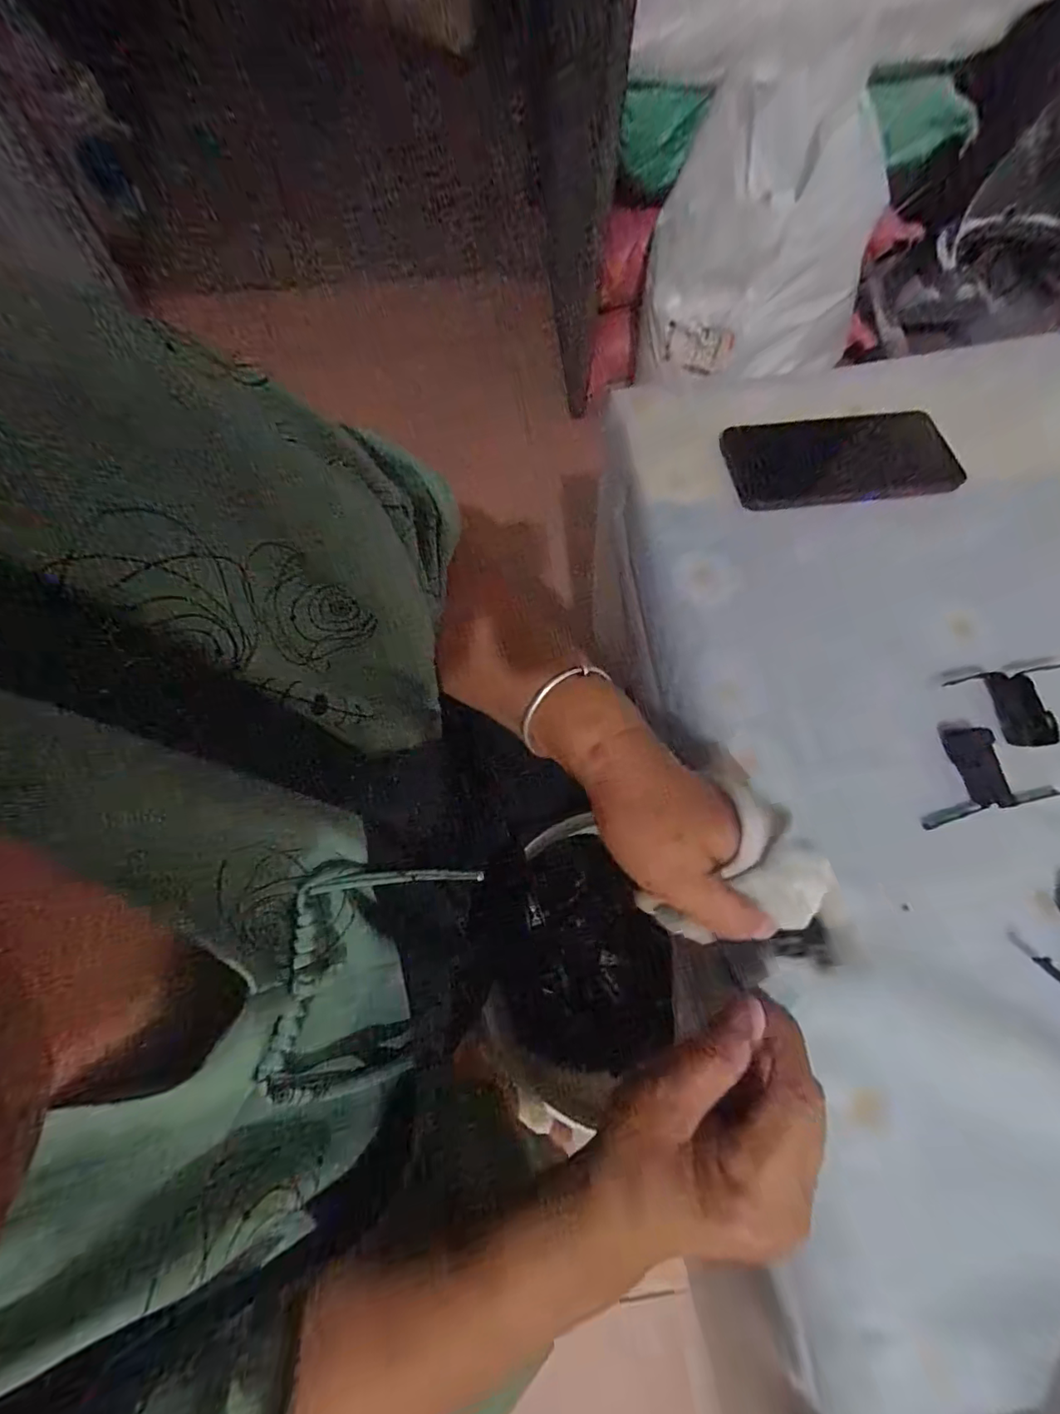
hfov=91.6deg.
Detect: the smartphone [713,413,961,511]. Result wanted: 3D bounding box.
[{"bbox_3d":[0.239,-0.191,0.397,0.173,0.008,0.080,-10,69,-3],"label":"smartphone"}]

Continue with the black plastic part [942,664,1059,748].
[{"bbox_3d":[0.307,-0.001,0.315,0.076,0.010,0.049,-8,69,-2],"label":"black plastic part"}]

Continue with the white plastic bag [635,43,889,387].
[{"bbox_3d":[0.388,-0.777,0.840,0.352,0.243,0.320,7,69,3],"label":"white plastic bag"}]

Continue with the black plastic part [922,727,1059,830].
[{"bbox_3d":[0.260,0.036,0.298,0.081,0.012,0.048,-13,69,-4],"label":"black plastic part"}]

